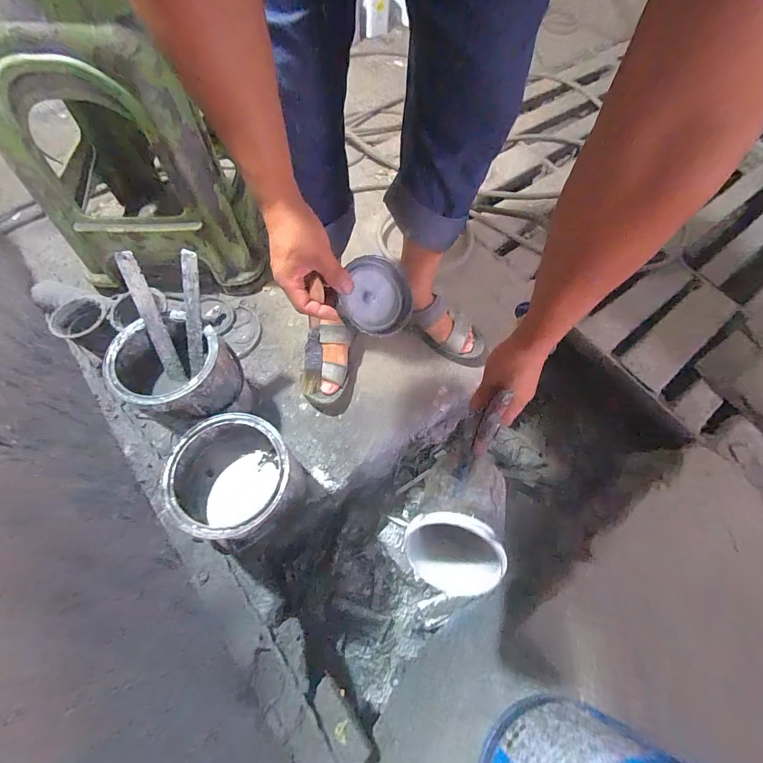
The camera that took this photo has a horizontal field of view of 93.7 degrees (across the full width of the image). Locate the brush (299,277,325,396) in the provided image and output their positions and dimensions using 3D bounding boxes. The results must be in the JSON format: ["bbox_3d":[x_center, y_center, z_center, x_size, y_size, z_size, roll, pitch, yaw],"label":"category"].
[{"bbox_3d":[-0.087,-0.051,0.459,0.024,0.164,0.019,12,32,2],"label":"brush"}]

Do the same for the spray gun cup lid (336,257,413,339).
[{"bbox_3d":[-0.004,-0.105,0.456,0.096,0.016,0.104,5,79,-29],"label":"spray gun cup lid"}]

